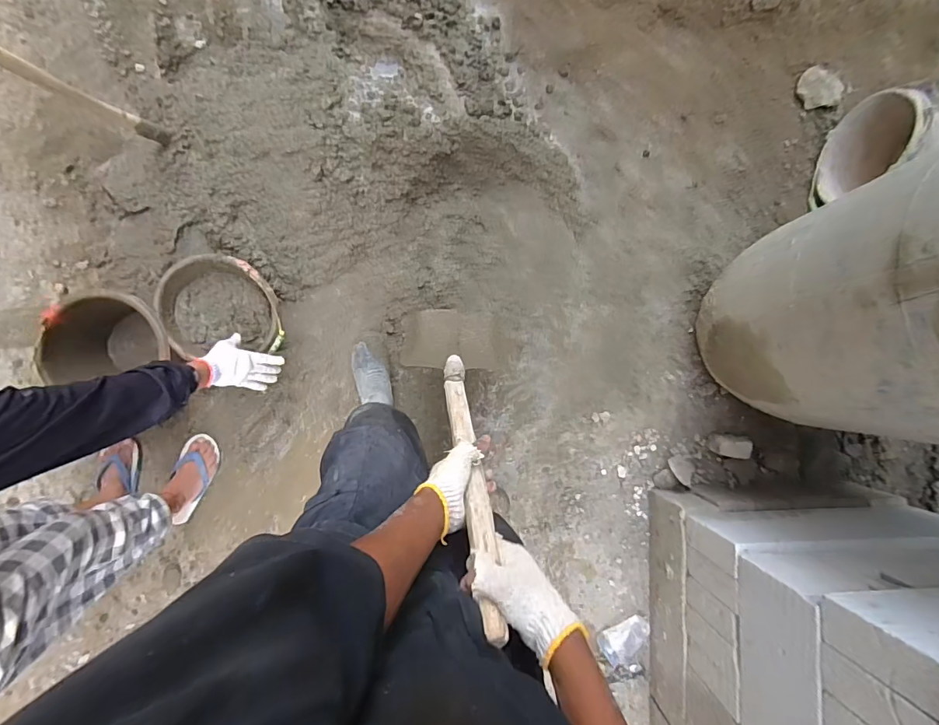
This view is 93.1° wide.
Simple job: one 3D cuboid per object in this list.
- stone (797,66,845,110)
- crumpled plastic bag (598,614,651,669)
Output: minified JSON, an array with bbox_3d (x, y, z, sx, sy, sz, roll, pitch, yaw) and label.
[{"bbox_3d":[1.043,-0.817,1.330,0.118,0.049,0.137,-33,90,-3],"label":"stone"},{"bbox_3d":[0.466,0.825,1.313,0.157,0.039,0.124,-29,89,-3],"label":"crumpled plastic bag"}]

